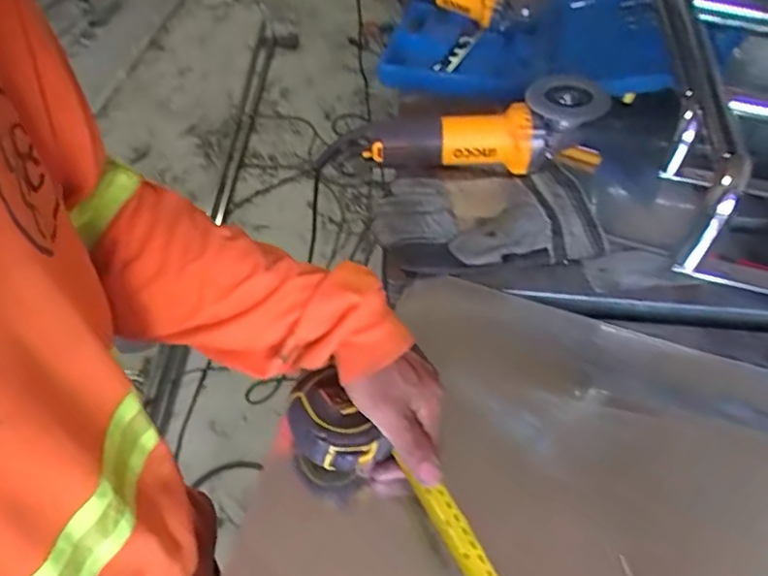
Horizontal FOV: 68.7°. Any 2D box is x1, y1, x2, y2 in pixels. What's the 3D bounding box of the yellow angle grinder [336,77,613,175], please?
[{"bbox_3d":[0.125,-0.203,0.709,0.275,0.095,0.119,-7,45,21],"label":"yellow angle grinder"}]

